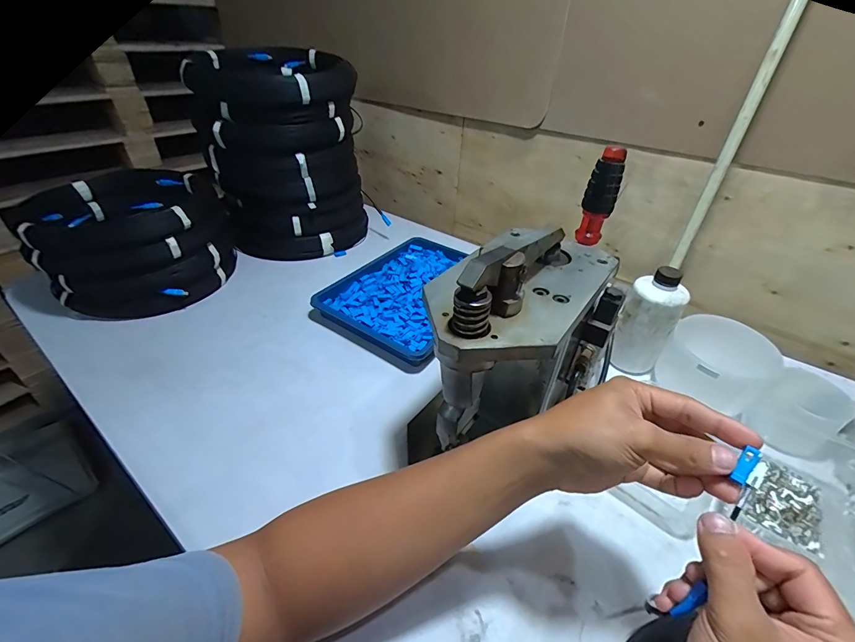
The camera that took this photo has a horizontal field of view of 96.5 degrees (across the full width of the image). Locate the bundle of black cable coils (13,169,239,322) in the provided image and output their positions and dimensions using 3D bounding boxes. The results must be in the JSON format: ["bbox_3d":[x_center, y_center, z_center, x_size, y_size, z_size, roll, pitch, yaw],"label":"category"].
[{"bbox_3d":[-0.510,-0.140,0.704,0.268,0.188,0.268,-11,40,-18],"label":"bundle of black cable coils"}]

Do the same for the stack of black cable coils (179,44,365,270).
[{"bbox_3d":[-0.285,-0.326,0.799,0.280,0.365,0.281,-11,40,-18],"label":"stack of black cable coils"}]

